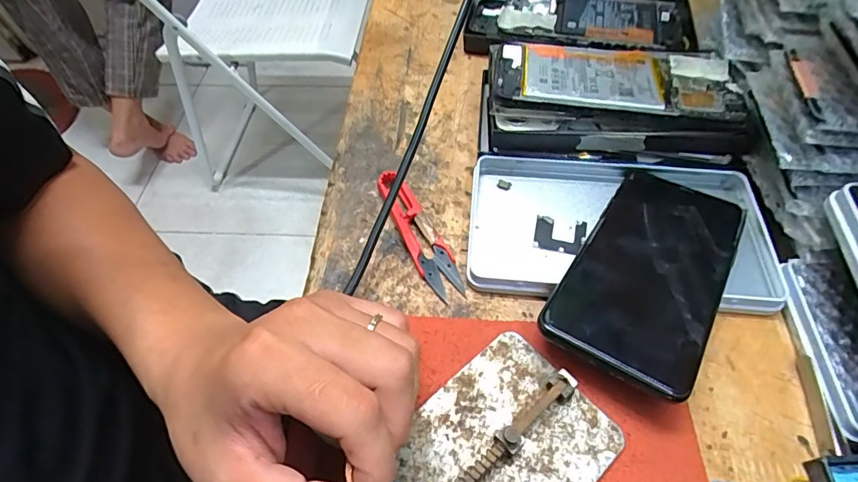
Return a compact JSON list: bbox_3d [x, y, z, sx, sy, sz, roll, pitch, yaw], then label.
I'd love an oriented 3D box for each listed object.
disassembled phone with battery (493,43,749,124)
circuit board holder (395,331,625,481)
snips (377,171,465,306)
[{"bbox_3d":[0.124,-0.113,0.319,0.161,0.013,0.068,8,61,8],"label":"disassembled phone with battery"},{"bbox_3d":[0.027,0.103,0.216,0.116,0.020,0.078,-38,62,-19],"label":"circuit board holder"},{"bbox_3d":[-0.007,-0.008,0.301,0.024,0.011,0.101,-22,58,-10],"label":"snips"}]

